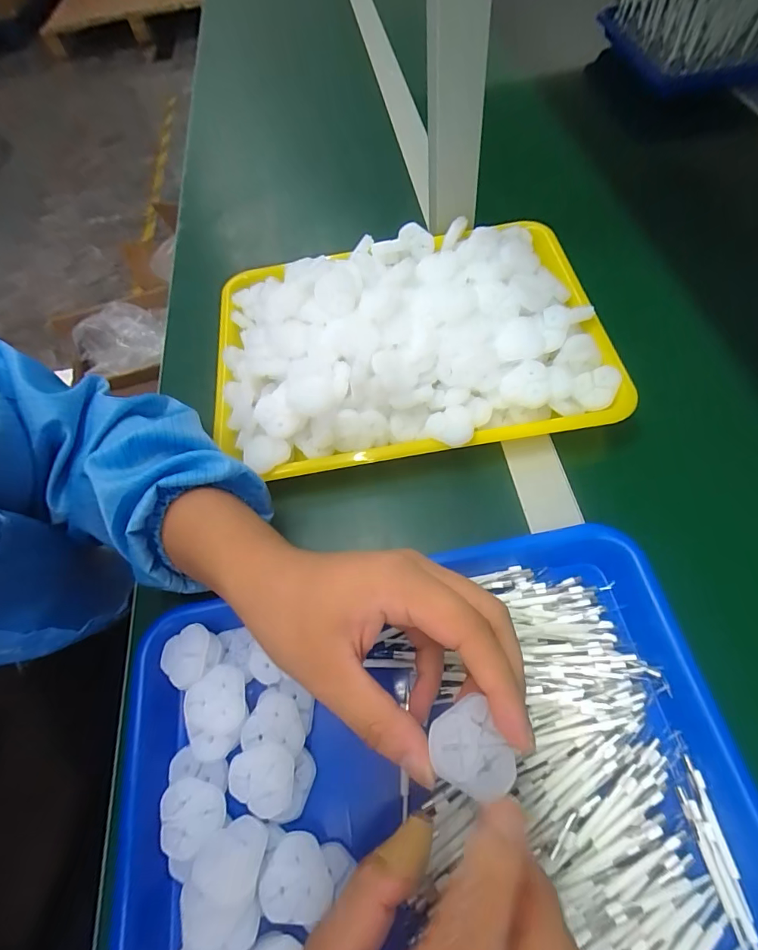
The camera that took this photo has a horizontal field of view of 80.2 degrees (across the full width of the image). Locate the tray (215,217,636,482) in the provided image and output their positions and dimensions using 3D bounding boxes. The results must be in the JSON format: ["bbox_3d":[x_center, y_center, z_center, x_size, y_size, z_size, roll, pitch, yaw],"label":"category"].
[{"bbox_3d":[0.019,-0.127,0.388,0.328,0.052,0.240,-8,61,-2],"label":"tray"}]

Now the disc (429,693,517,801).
[{"bbox_3d":[0.038,0.113,0.184,0.030,0.004,0.035,-20,67,-26],"label":"disc"}]

